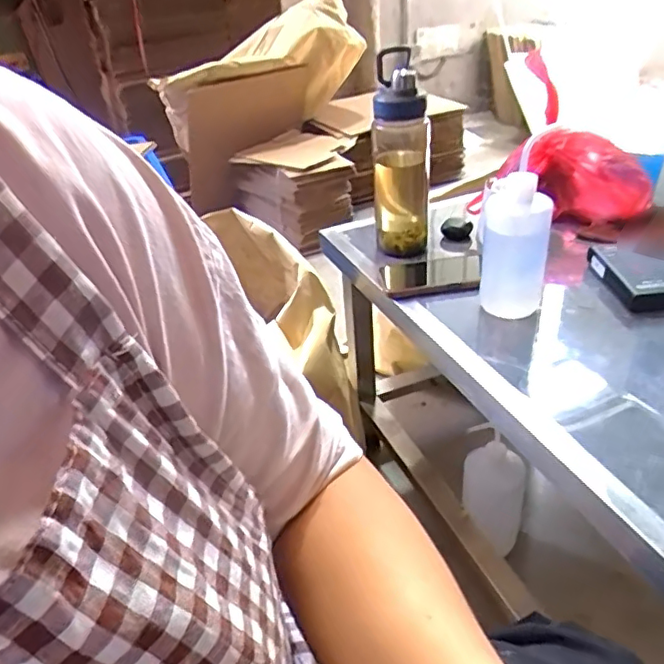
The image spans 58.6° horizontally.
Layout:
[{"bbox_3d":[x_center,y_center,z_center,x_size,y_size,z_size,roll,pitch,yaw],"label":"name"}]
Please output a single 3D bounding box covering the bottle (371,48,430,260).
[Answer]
[{"bbox_3d":[0.099,-0.241,0.843,0.079,0.247,0.094,1,35,8],"label":"bottle"}]

